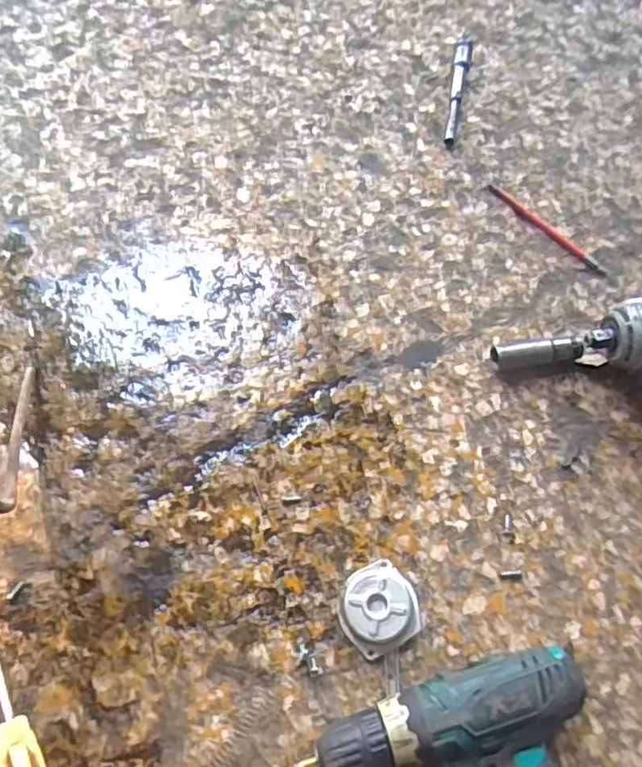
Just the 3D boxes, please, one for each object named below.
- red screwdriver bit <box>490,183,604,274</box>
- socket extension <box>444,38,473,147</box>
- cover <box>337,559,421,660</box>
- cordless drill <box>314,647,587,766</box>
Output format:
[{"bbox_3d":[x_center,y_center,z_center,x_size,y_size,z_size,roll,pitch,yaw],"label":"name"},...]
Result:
[{"bbox_3d":[0.227,-0.157,0.638,0.013,0.009,0.147,-41,74,-14],"label":"red screwdriver bit"},{"bbox_3d":[0.150,-0.319,0.688,0.017,0.019,0.135,9,69,4],"label":"socket extension"},{"bbox_3d":[0.045,0.175,0.493,0.061,0.022,0.061,0,69,0],"label":"cover"},{"bbox_3d":[0.105,0.298,0.423,0.186,0.052,0.197,-11,69,-4],"label":"cordless drill"}]

